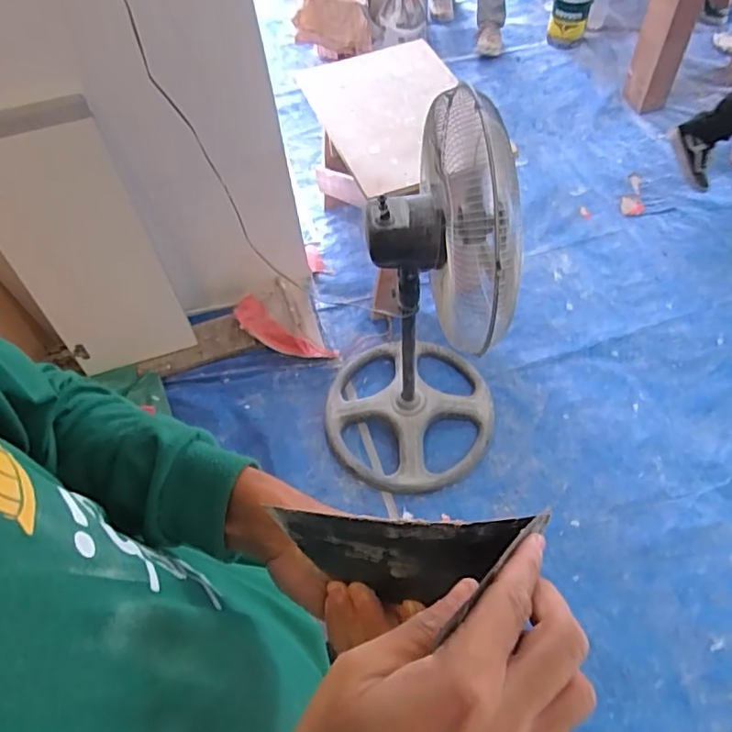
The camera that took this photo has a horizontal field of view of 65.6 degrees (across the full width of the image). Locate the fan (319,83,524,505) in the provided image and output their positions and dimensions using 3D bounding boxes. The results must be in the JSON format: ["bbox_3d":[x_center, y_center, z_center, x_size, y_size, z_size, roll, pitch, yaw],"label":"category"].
[{"bbox_3d":[0.094,-0.108,1.322,0.456,0.878,0.380,-12,58,-3],"label":"fan"}]

